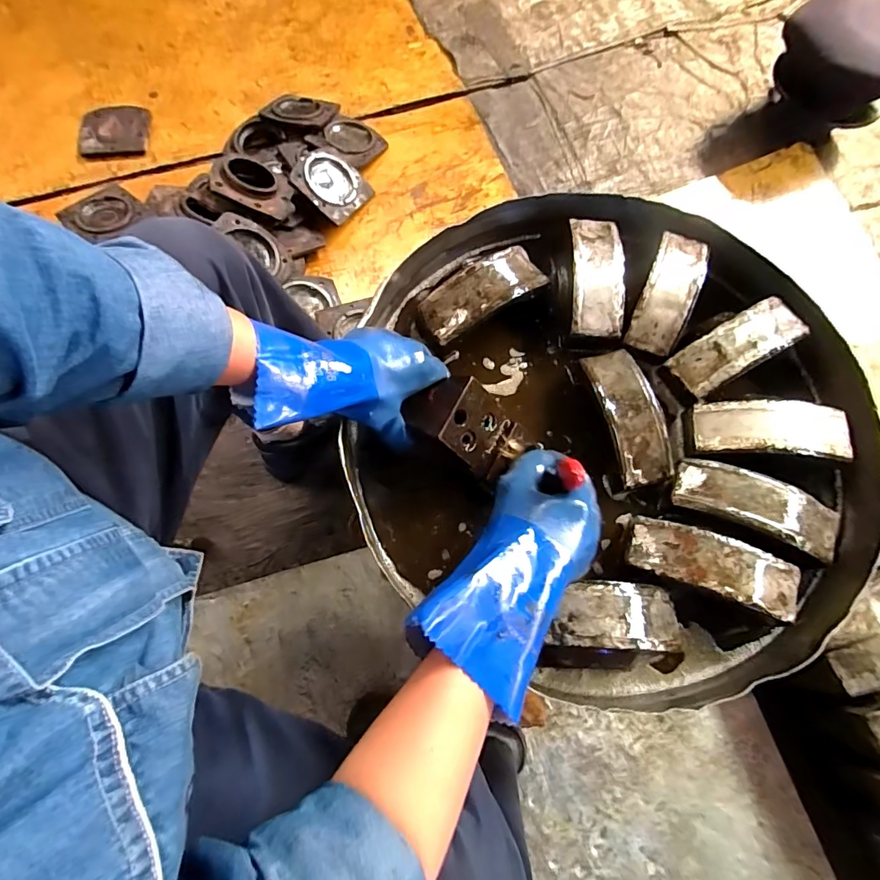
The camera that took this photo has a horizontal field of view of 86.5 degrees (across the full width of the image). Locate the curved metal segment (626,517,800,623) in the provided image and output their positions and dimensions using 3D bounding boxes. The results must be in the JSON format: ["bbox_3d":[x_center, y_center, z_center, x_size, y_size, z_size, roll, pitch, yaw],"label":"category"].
[{"bbox_3d":[0.280,0.127,0.477,0.163,0.031,0.060,21,75,7],"label":"curved metal segment"}]

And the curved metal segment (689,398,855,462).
[{"bbox_3d":[0.372,-0.012,0.524,0.159,0.030,0.062,4,73,2],"label":"curved metal segment"}]

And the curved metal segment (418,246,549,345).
[{"bbox_3d":[0.053,-0.181,0.568,0.157,0.029,0.066,-31,75,-8],"label":"curved metal segment"}]

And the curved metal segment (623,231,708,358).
[{"bbox_3d":[0.282,-0.183,0.577,0.059,0.033,0.165,26,75,8],"label":"curved metal segment"}]

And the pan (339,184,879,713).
[{"bbox_3d":[0.201,-0.019,0.539,0.557,0.098,0.555,0,73,1],"label":"pan"}]

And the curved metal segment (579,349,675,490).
[{"bbox_3d":[0.217,-0.030,0.533,0.063,0.027,0.159,-14,74,-3],"label":"curved metal segment"}]

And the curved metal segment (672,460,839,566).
[{"bbox_3d":[0.339,0.069,0.495,0.166,0.031,0.063,23,75,7],"label":"curved metal segment"}]

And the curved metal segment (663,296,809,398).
[{"bbox_3d":[0.355,-0.112,0.554,0.159,0.029,0.059,-29,75,-8],"label":"curved metal segment"}]

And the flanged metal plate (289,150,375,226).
[{"bbox_3d":[-0.257,-0.602,1.102,0.166,0.026,0.166,42,61,-10],"label":"flanged metal plate"}]

